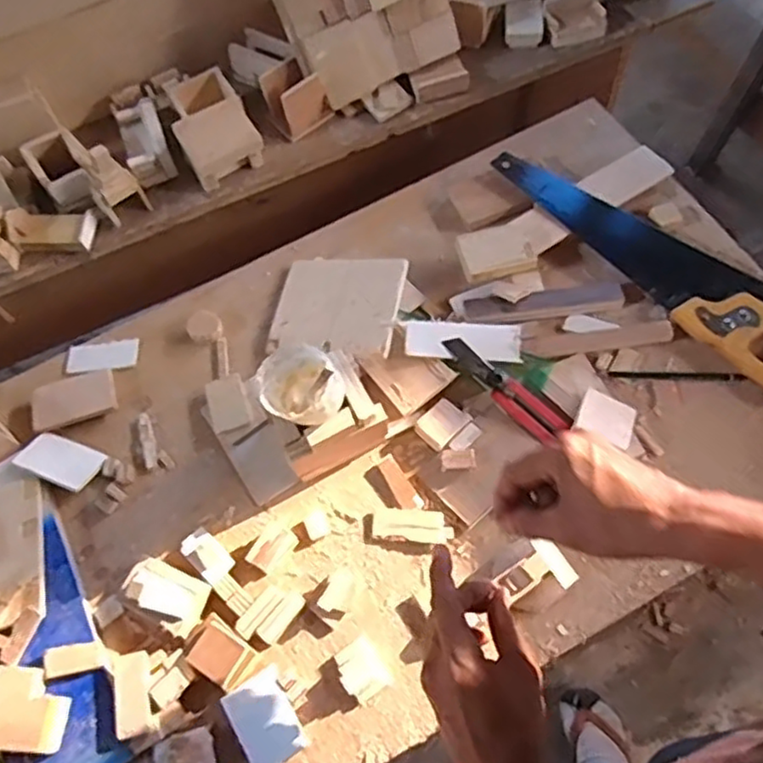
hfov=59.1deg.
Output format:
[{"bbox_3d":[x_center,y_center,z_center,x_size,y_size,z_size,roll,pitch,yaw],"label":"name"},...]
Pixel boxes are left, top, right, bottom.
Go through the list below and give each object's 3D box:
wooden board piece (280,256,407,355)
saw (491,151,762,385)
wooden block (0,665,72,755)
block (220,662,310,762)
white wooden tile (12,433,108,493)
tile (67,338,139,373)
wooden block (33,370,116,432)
[{"bbox_3d":[-0.045,-0.085,0.734,0.132,0.004,0.115,4,68,18],"label":"wooden board piece"},{"bbox_3d":[0.297,-0.135,0.742,0.410,0.032,0.101,40,74,21],"label":"saw"},{"bbox_3d":[-0.307,0.283,0.580,0.074,0.015,0.065,2,65,7],"label":"wooden block"},{"bbox_3d":[-0.100,0.293,0.579,0.052,0.012,0.071,-31,66,-9],"label":"block"},{"bbox_3d":[-0.328,0.081,0.690,0.078,0.005,0.049,22,48,7],"label":"white wooden tile"},{"bbox_3d":[-0.313,-0.029,0.758,0.078,0.008,0.039,-6,65,3],"label":"tile"},{"bbox_3d":[-0.331,0.020,0.725,0.088,0.009,0.055,-19,65,-4],"label":"wooden block"}]

